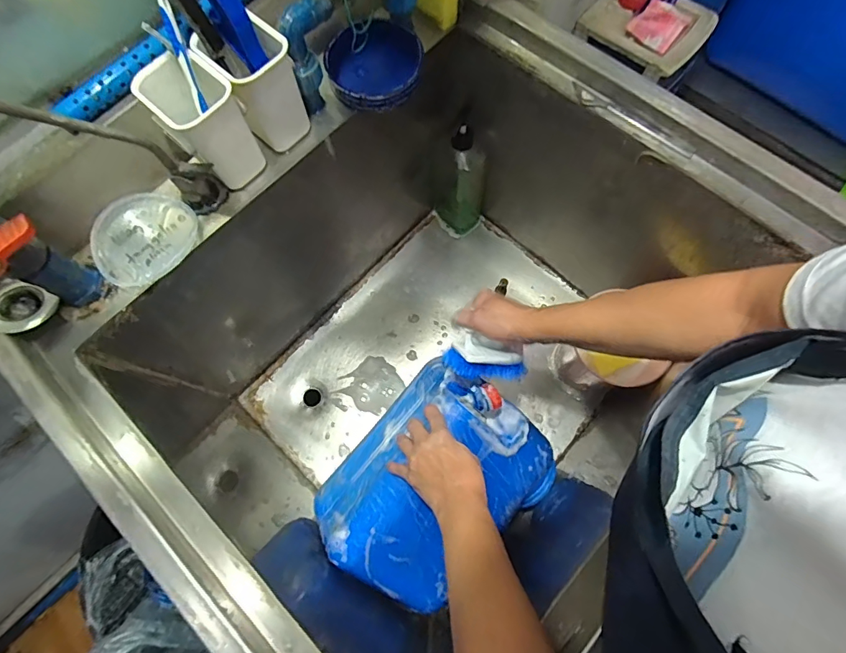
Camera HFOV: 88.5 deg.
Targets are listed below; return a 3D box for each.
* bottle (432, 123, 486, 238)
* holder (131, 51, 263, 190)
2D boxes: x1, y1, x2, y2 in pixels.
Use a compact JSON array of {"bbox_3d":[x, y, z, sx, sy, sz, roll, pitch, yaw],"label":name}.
[{"bbox_3d":[0.069,-0.260,0.793,0.098,0.252,0.073,2,73,3],"label":"bottle"},{"bbox_3d":[-0.230,-0.214,0.463,0.072,0.106,0.083,-41,76,-10],"label":"holder"}]

